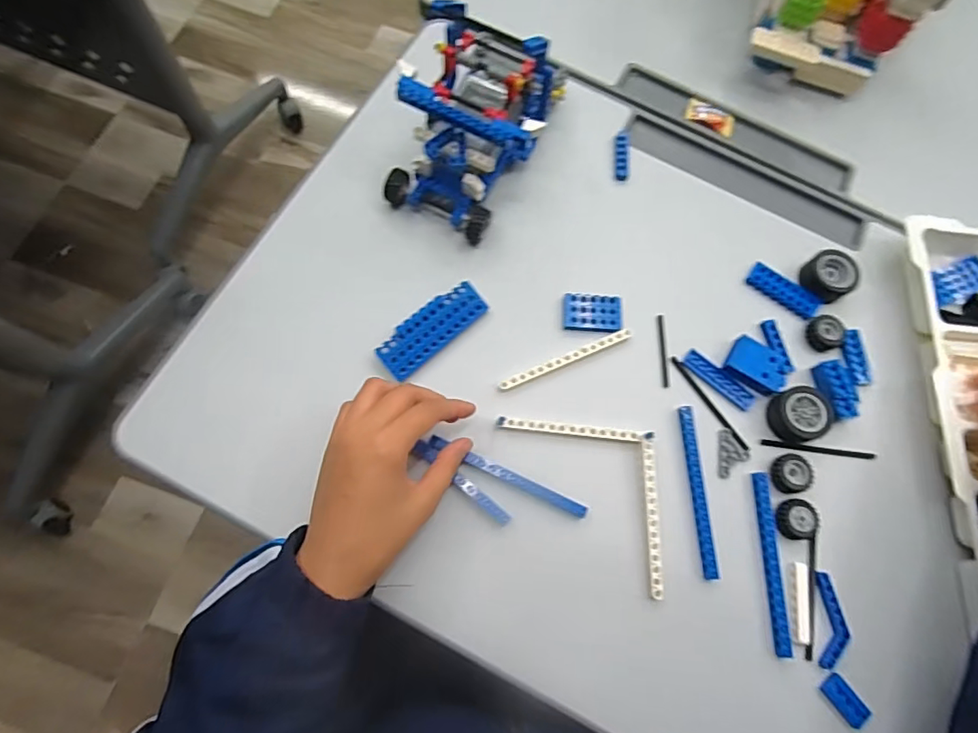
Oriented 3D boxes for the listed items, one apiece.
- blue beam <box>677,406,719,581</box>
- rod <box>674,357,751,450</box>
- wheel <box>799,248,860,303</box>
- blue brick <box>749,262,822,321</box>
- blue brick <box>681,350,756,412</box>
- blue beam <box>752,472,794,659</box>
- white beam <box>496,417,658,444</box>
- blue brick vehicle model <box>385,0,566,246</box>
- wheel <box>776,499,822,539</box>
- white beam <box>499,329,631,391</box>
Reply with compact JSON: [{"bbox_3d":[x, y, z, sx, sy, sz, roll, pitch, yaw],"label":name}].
[{"bbox_3d":[0.160,0.093,0.404,0.010,0.011,0.126,-3,73,-2],"label":"blue beam"},{"bbox_3d":[0.177,0.029,0.426,0.008,0.004,0.089,-32,76,-10],"label":"rod"},{"bbox_3d":[0.293,-0.079,0.456,0.045,0.016,0.039,-41,78,-12],"label":"wheel"},{"bbox_3d":[0.256,-0.067,0.458,0.063,0.004,0.026,36,75,9],"label":"blue brick"},{"bbox_3d":[0.188,0.011,0.433,0.063,0.005,0.016,39,76,10],"label":"blue brick"},{"bbox_3d":[0.209,0.143,0.391,0.012,0.009,0.127,-1,73,-2],"label":"blue beam"},{"bbox_3d":[0.065,0.049,0.409,0.117,0.013,0.009,6,73,0],"label":"white beam"},{"bbox_3d":[-0.008,-0.207,0.430,0.113,0.115,0.171,18,73,2],"label":"blue brick vehicle model"},{"bbox_3d":[0.231,0.113,0.396,0.030,0.010,0.029,0,73,-1],"label":"wheel"},{"bbox_3d":[0.062,-0.006,0.428,0.116,0.009,0.009,-23,75,-8],"label":"white beam"}]

